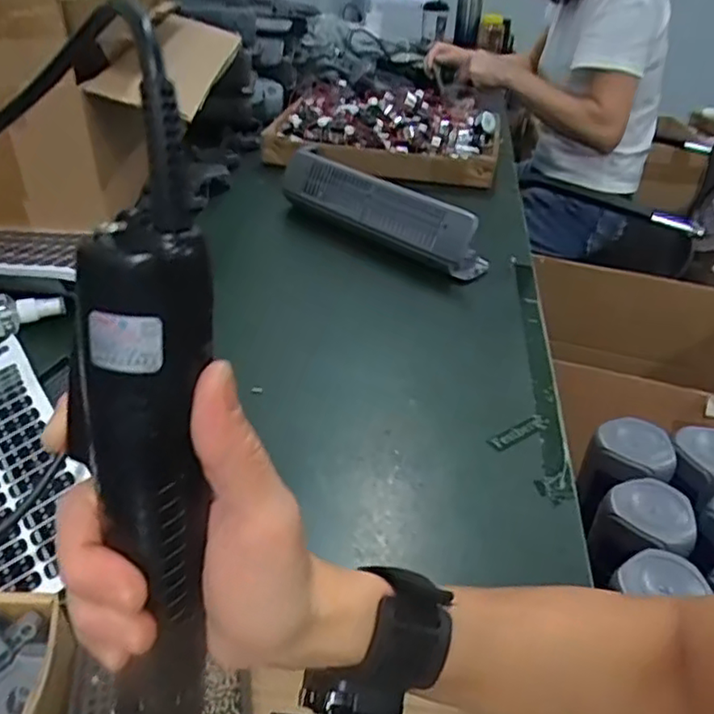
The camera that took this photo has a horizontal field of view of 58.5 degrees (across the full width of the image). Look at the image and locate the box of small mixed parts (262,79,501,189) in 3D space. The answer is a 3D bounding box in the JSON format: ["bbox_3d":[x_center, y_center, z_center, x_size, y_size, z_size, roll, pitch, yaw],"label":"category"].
[{"bbox_3d":[0.054,-0.418,1.135,0.397,0.091,0.363,6,35,2],"label":"box of small mixed parts"}]

